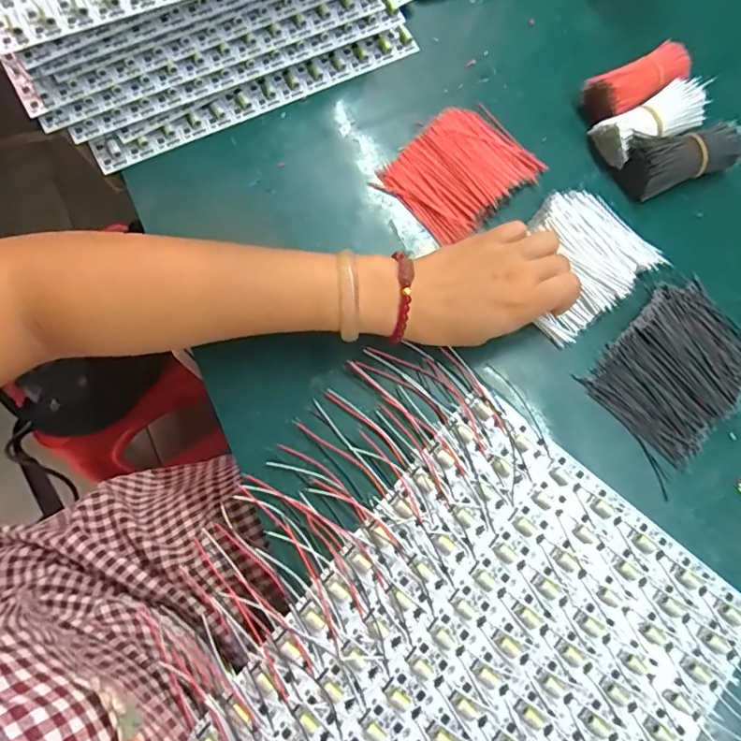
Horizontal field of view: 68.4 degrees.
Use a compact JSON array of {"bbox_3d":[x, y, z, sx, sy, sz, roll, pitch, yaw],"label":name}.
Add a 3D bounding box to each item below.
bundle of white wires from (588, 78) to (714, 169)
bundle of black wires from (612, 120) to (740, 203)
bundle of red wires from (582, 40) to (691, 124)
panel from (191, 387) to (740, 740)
[{"bbox_3d":[0.235,-0.206,0.457,0.091,0.039,0.042,-25,76,-11],"label":"bundle of white wires"},{"bbox_3d":[0.256,-0.177,0.447,0.094,0.033,0.045,-18,75,-9],"label":"bundle of black wires"},{"bbox_3d":[0.226,-0.243,0.468,0.092,0.040,0.041,-29,77,-12],"label":"bundle of red wires"},{"bbox_3d":[0.079,0.190,0.343,0.238,0.010,0.286,41,76,10],"label":"panel"}]

